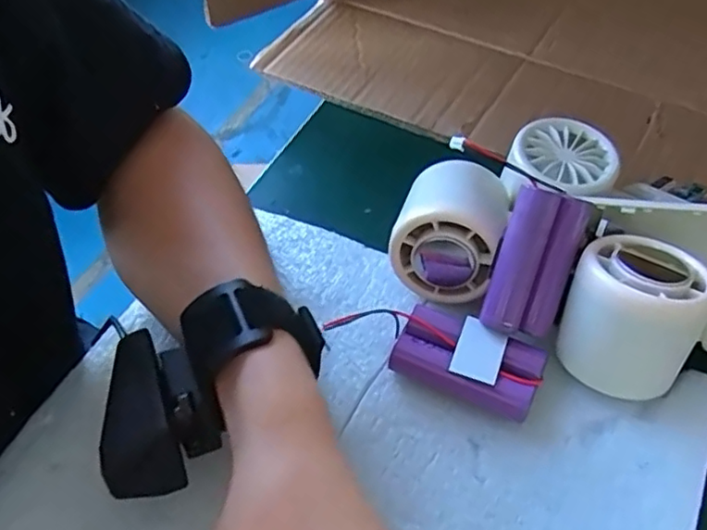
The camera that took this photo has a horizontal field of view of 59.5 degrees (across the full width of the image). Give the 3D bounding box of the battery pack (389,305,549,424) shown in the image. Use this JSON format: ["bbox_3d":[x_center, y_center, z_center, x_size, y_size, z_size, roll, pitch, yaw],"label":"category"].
[{"bbox_3d":[0.053,0.045,0.286,0.065,0.020,0.032,18,56,16],"label":"battery pack"}]

